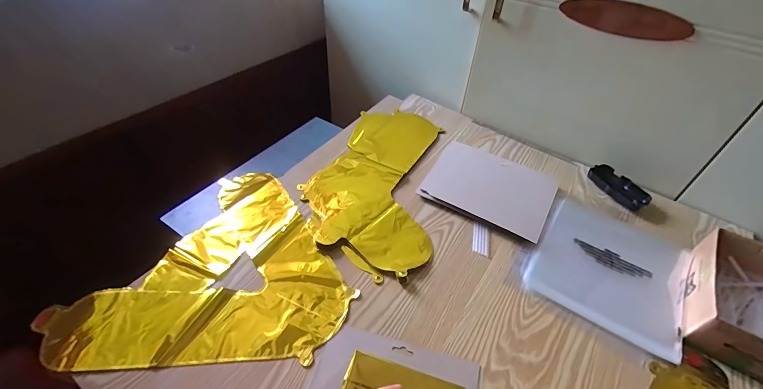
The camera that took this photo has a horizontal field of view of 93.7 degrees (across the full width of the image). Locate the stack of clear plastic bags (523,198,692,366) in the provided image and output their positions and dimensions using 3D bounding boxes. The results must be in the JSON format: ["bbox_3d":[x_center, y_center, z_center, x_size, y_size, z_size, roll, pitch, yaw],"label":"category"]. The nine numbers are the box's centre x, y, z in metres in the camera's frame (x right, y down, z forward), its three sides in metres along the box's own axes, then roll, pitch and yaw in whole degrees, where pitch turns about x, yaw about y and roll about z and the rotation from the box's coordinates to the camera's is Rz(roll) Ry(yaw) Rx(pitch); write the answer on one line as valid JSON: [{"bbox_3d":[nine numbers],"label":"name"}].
[{"bbox_3d":[0.357,0.107,0.556,0.204,0.015,0.224,28,50,22],"label":"stack of clear plastic bags"}]

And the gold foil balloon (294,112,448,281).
[{"bbox_3d":[-0.005,-0.041,0.681,0.224,0.008,0.414,11,46,8],"label":"gold foil balloon"}]

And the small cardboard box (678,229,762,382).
[{"bbox_3d":[0.500,0.149,0.485,0.133,0.066,0.190,27,50,22],"label":"small cardboard box"}]

